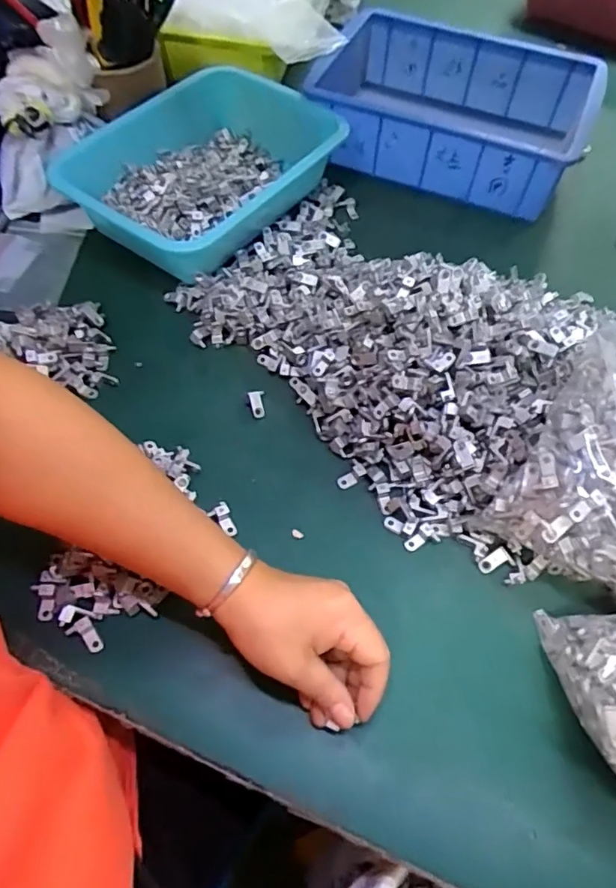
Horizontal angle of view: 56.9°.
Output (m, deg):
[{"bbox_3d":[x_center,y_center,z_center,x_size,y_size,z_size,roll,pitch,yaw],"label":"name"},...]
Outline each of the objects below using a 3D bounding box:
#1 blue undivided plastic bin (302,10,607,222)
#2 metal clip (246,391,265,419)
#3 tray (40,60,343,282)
[{"bbox_3d":[0.167,-0.391,0.668,0.303,0.089,0.220,22,60,12],"label":"blue undivided plastic bin"},{"bbox_3d":[-0.044,-0.035,0.491,0.014,0.009,0.026,-9,59,-6],"label":"metal clip"},{"bbox_3d":[-0.109,-0.295,0.616,0.229,0.077,0.287,36,64,19],"label":"tray"}]

